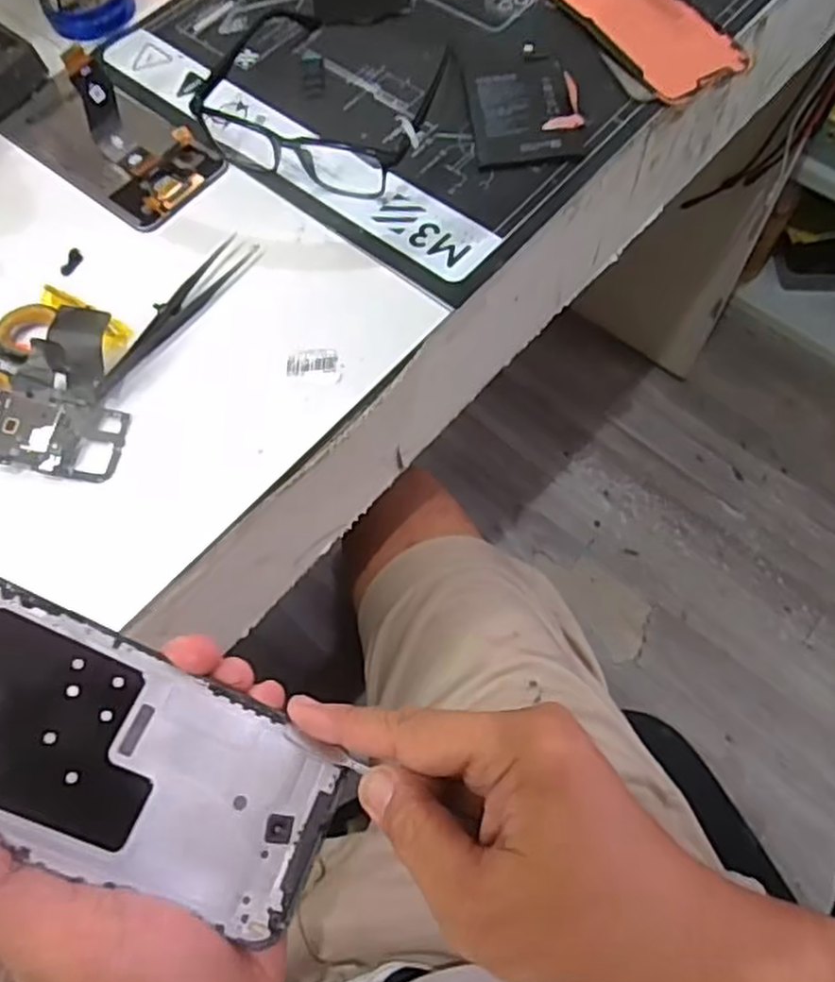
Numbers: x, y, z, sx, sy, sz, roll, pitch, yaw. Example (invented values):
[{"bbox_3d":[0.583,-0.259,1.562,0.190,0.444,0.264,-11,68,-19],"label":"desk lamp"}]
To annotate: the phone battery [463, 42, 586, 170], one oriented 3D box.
[{"bbox_3d":[0.065,-0.242,0.455,0.065,0.009,0.093,-8,65,1],"label":"phone battery"}]

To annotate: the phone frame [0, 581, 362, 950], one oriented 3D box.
[{"bbox_3d":[-0.102,0.092,0.250,0.157,0.004,0.070,31,63,-16],"label":"phone frame"}]

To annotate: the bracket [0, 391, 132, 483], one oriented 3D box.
[{"bbox_3d":[-0.185,-0.028,0.373,0.066,0.004,0.040,11,69,-6],"label":"bracket"}]

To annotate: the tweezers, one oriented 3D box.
[{"bbox_3d":[-0.136,-0.100,0.405,0.018,0.008,0.122,32,71,16],"label":"tweezers"}]

